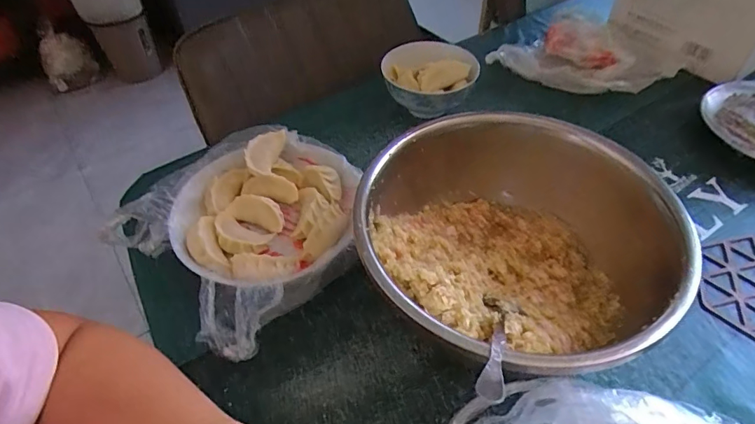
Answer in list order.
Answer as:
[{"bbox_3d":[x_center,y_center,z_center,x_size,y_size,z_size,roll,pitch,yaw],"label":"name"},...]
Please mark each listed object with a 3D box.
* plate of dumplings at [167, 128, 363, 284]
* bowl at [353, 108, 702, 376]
[{"bbox_3d":[-0.114,-0.002,0.477,0.175,0.039,0.191,0,48,0],"label":"plate of dumplings"},{"bbox_3d":[0.112,0.027,0.400,0.244,0.108,0.254,0,48,0],"label":"bowl"}]

